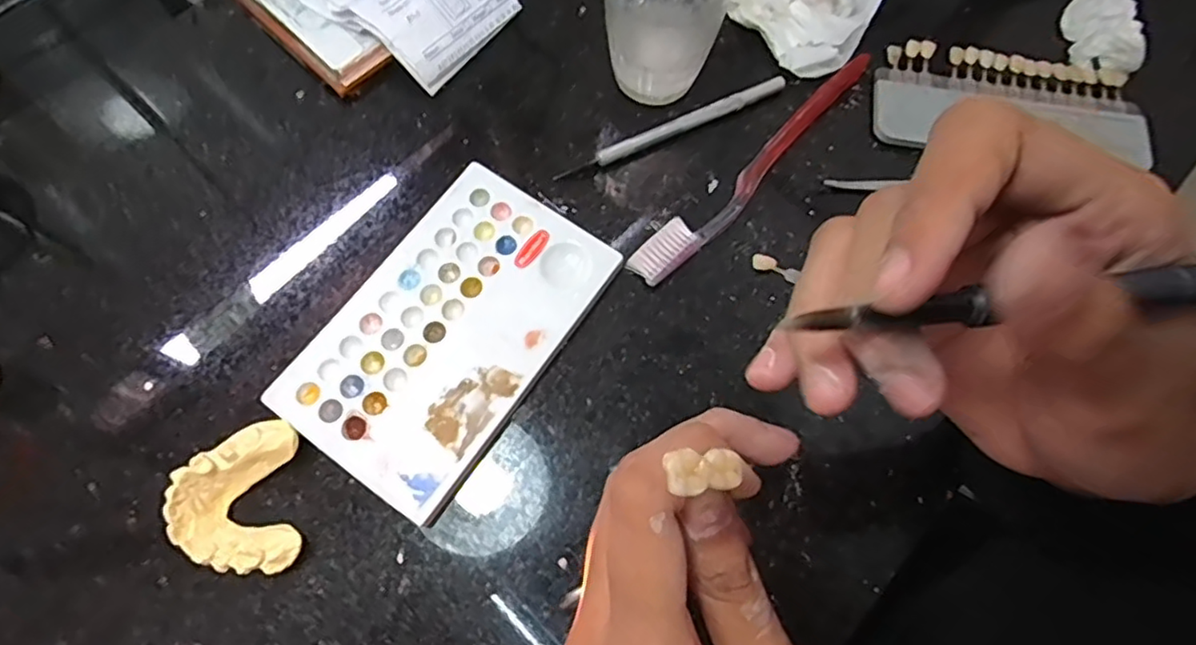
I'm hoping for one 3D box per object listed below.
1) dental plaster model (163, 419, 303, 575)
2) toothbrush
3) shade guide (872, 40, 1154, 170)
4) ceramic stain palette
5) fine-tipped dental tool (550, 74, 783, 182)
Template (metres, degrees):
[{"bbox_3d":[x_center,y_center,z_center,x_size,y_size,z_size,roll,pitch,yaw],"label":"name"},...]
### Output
[{"bbox_3d":[-0.151,0.074,0.270,0.047,0.020,0.059,-7,72,-4],"label":"dental plaster model"},{"bbox_3d":[0.087,-0.082,0.338,0.182,0.012,0.021,-42,78,-14],"label":"toothbrush"},{"bbox_3d":[0.232,-0.125,0.358,0.152,0.011,0.063,5,72,0],"label":"shade guide"},{"bbox_3d":[-0.069,0.002,0.304,0.096,0.013,0.152,33,74,9],"label":"ceramic stain palette"},{"bbox_3d":[0.041,-0.105,0.347,0.137,0.008,0.008,-25,74,-9],"label":"fine-tipped dental tool"}]

